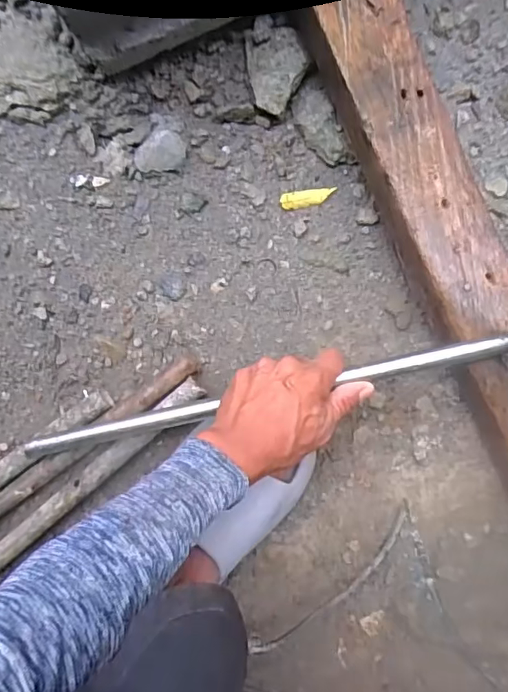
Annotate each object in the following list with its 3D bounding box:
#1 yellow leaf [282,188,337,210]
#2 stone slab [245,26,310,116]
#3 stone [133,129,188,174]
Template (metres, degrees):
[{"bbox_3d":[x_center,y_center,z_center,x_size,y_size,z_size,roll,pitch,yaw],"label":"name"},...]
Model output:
[{"bbox_3d":[0.056,-0.151,0.527,0.056,0.004,0.017,-8,95,-1],"label":"yellow leaf"},{"bbox_3d":[0.024,-0.272,0.510,0.056,0.013,0.075,-12,95,-1],"label":"stone slab"},{"bbox_3d":[-0.094,-0.193,0.513,0.052,0.022,0.035,-8,95,-1],"label":"stone"}]

